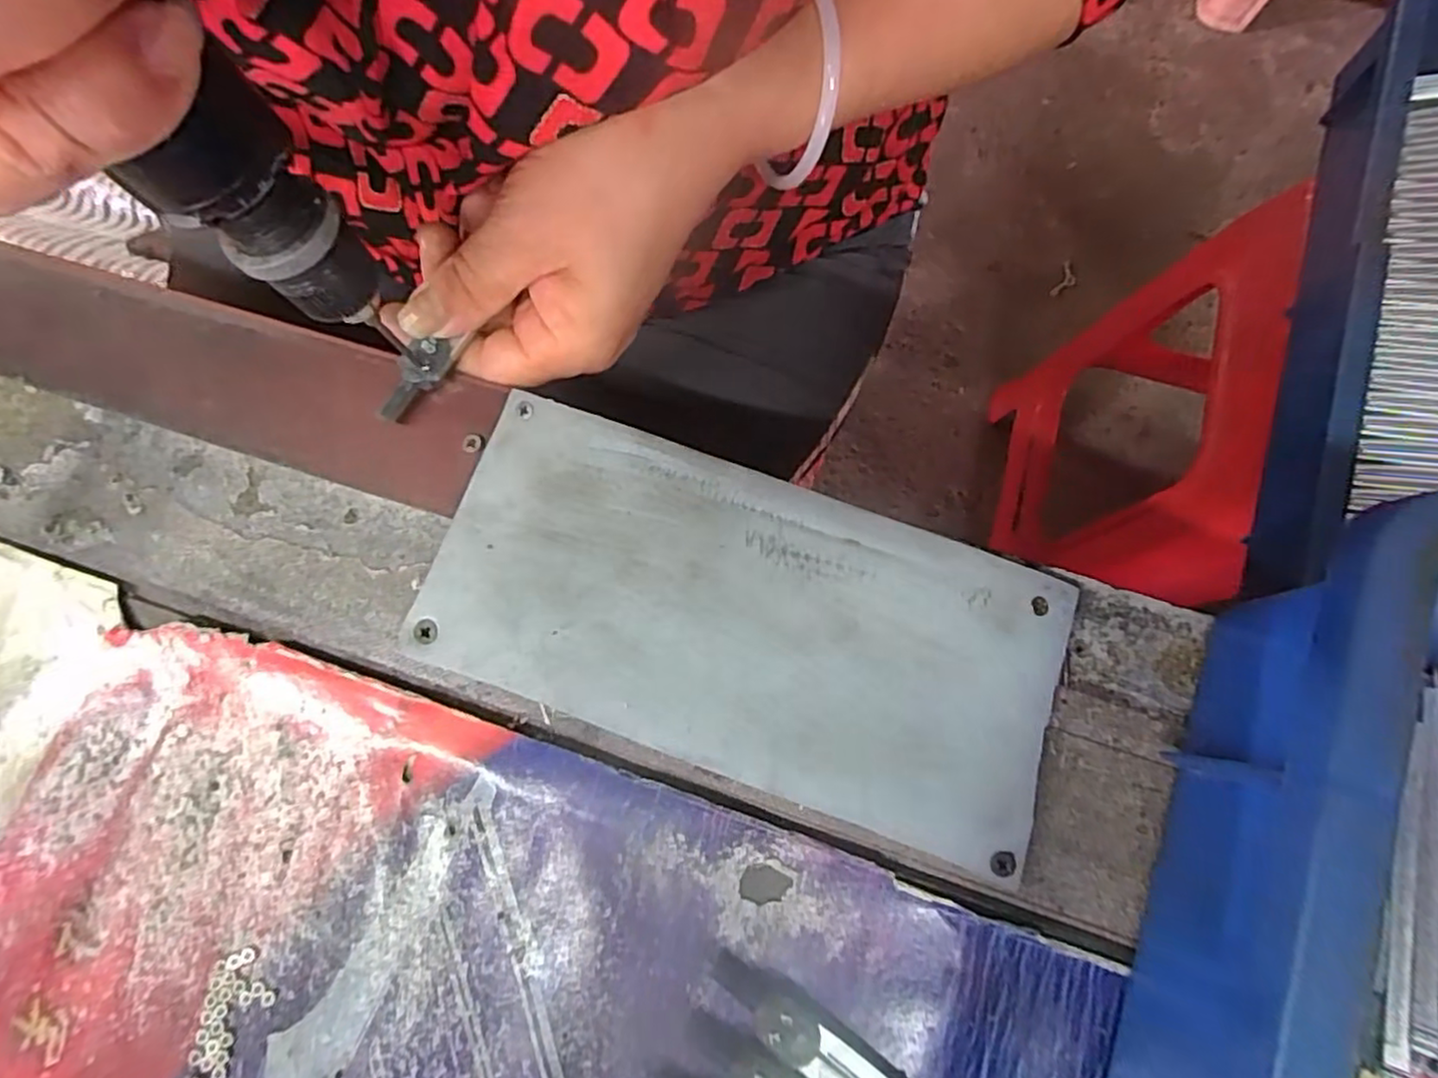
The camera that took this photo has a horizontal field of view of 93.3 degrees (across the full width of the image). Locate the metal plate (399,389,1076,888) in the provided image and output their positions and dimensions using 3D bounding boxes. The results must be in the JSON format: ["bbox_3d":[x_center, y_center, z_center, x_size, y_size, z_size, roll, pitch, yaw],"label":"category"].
[{"bbox_3d":[0.006,0.027,0.216,0.198,0.004,0.093,20,80,6],"label":"metal plate"}]

